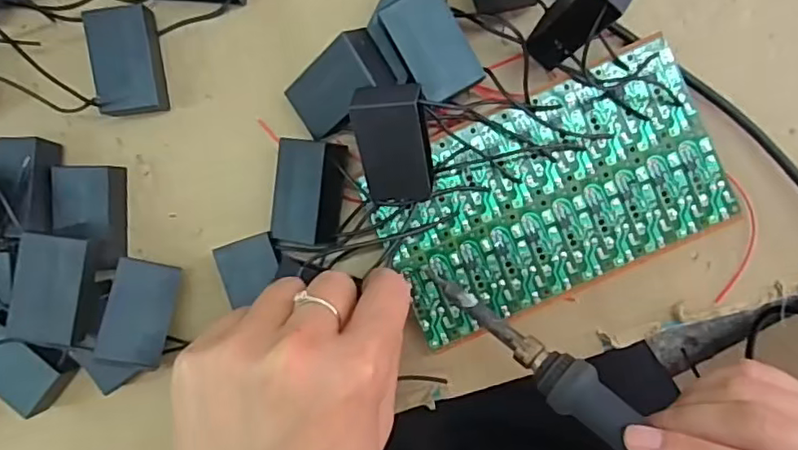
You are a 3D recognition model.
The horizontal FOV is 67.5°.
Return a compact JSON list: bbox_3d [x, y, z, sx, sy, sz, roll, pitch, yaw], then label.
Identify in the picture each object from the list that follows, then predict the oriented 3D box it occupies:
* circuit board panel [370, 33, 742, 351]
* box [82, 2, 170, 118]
[{"bbox_3d":[0.070,-0.014,0.286,0.155,0.013,0.090,-25,91,3],"label":"circuit board panel"},{"bbox_3d":[-0.131,-0.078,0.290,0.026,0.021,0.050,-6,92,3],"label":"box"}]

